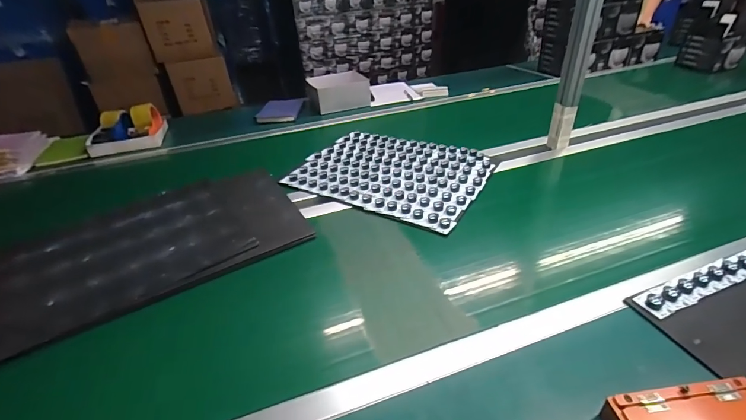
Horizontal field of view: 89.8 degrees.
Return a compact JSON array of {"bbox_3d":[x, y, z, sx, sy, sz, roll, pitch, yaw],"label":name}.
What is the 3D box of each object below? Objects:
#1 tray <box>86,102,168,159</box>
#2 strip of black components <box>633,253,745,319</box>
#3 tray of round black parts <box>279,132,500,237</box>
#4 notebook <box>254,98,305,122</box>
[{"bbox_3d":[-0.809,-0.263,1.227,0.214,0.098,0.149,-10,35,-8],"label":"tray"},{"bbox_3d":[0.571,0.105,0.606,0.335,0.019,0.043,-15,36,-14],"label":"strip of black components"},{"bbox_3d":[0.047,-0.105,0.969,0.465,0.017,0.346,18,41,29],"label":"tray of round black parts"},{"bbox_3d":[-0.345,-0.379,1.416,0.140,0.025,0.210,-1,35,5],"label":"notebook"}]

